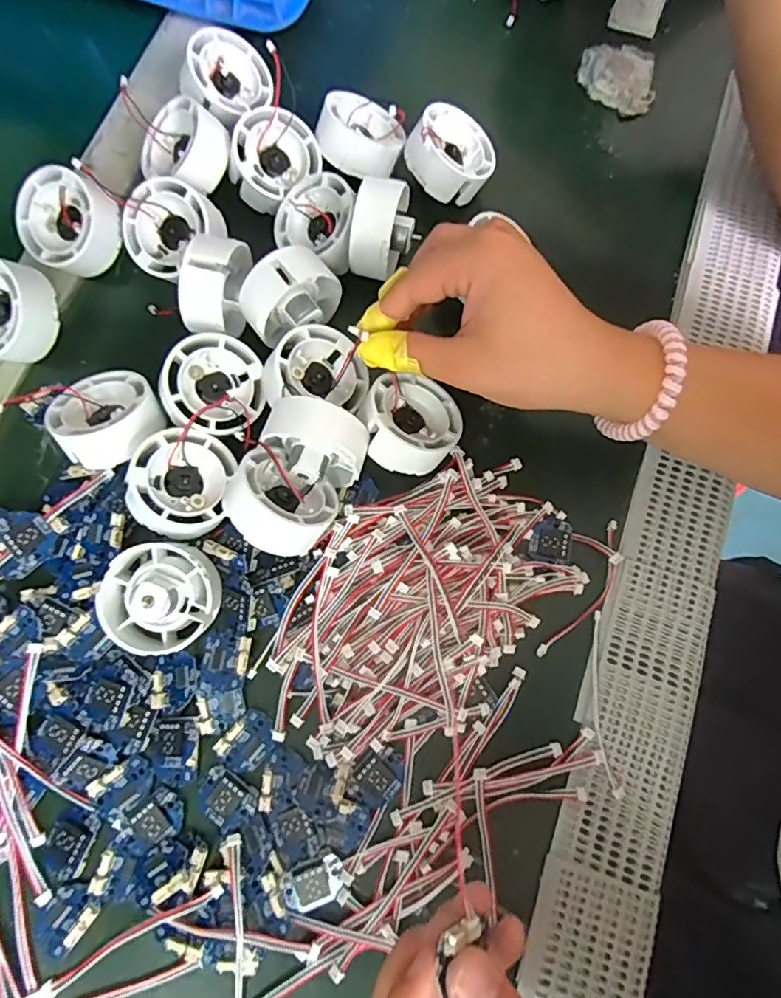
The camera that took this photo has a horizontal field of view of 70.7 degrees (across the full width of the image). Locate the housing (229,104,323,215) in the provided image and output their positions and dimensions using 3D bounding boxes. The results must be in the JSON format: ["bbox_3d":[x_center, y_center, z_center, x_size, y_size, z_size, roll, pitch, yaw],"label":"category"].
[{"bbox_3d":[-0.072,-0.209,0.334,0.055,0.029,0.047,-48,115,-2],"label":"housing"}]

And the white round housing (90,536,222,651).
[{"bbox_3d":[-0.116,0.048,0.271,0.052,0.024,0.053,0,80,1],"label":"white round housing"}]

